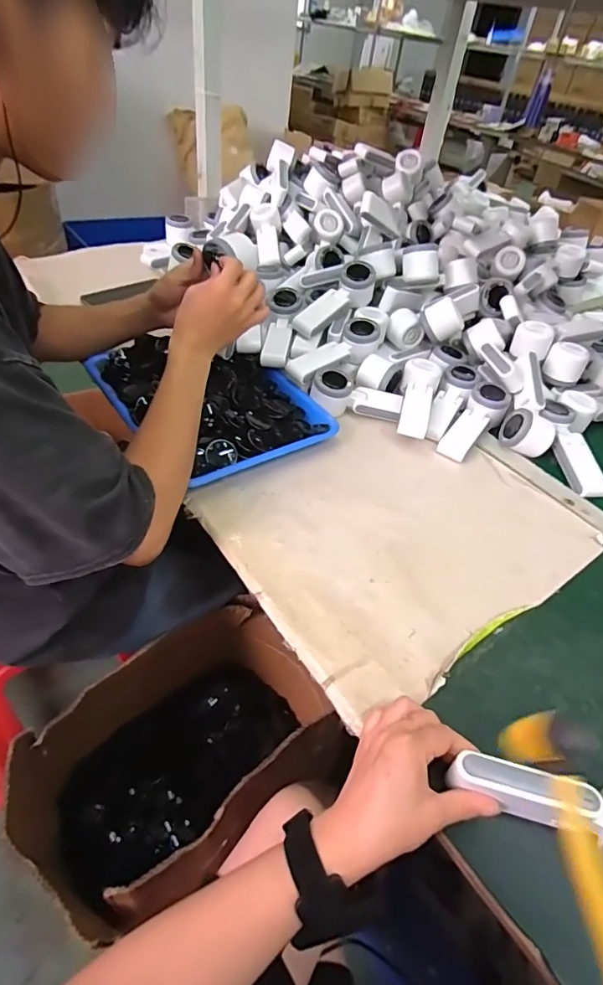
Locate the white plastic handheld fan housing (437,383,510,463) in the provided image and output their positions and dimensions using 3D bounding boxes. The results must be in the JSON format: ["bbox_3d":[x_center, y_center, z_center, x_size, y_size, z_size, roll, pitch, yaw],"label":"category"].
[{"bbox_3d":[0.260,-0.104,0.705,0.062,0.043,0.161,26,48,19],"label":"white plastic handheld fan housing"}]

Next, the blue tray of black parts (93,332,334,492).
[{"bbox_3d":[-0.135,-0.145,0.699,0.242,0.044,0.328,-26,53,-29],"label":"blue tray of black parts"}]

